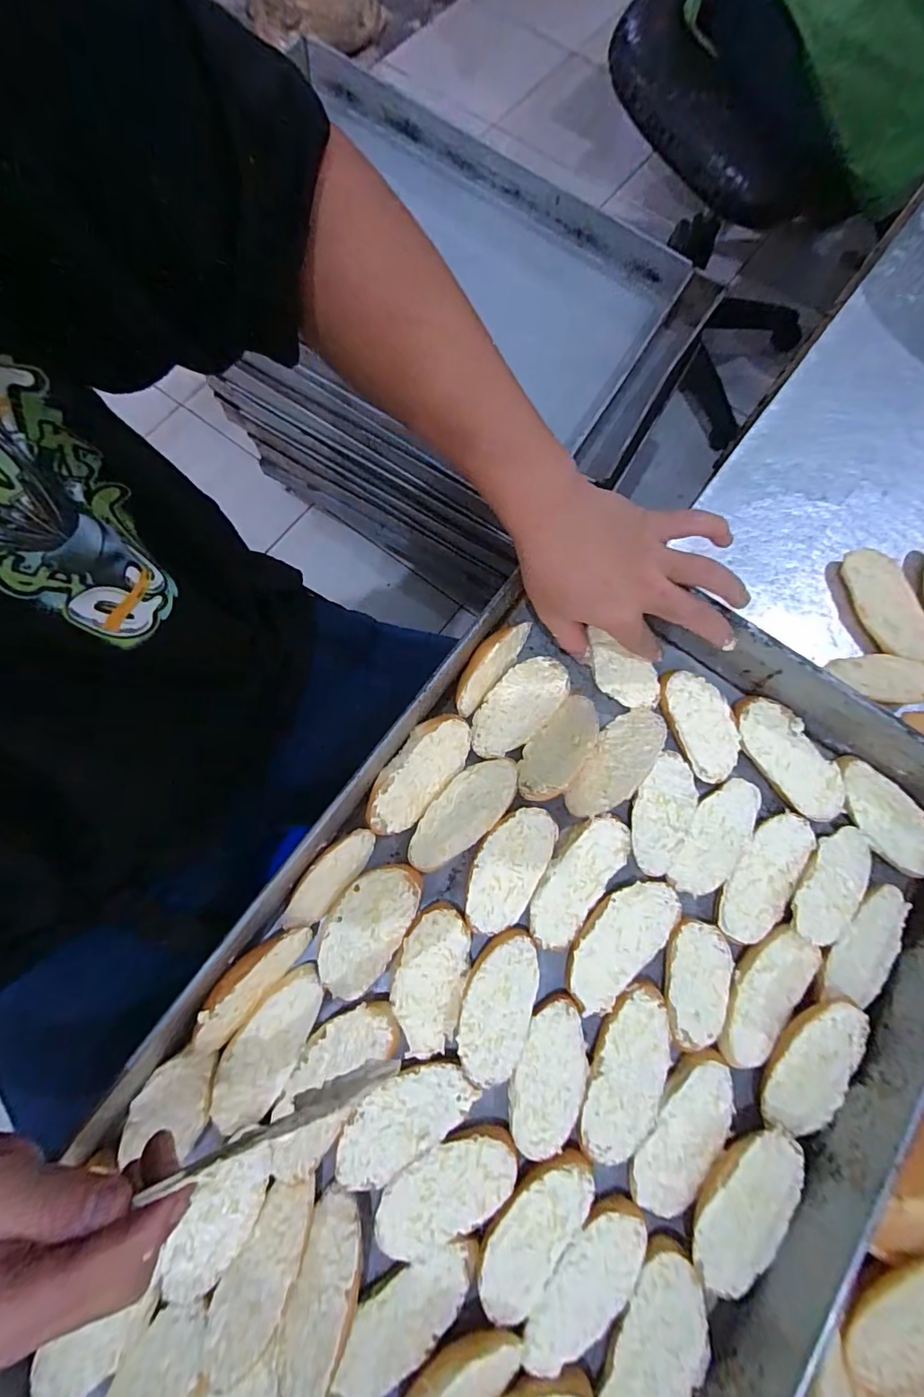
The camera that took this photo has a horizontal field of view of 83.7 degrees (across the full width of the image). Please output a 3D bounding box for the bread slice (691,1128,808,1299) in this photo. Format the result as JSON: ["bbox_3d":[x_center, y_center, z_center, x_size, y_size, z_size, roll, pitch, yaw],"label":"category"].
[{"bbox_3d":[0.168,0.299,0.302,0.045,0.013,0.089,41,77,12],"label":"bread slice"}]

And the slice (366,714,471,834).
[{"bbox_3d":[-0.030,0.052,0.360,0.042,0.009,0.095,43,80,-27],"label":"slice"}]

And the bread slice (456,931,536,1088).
[{"bbox_3d":[0.023,0.193,0.328,0.043,0.011,0.086,17,74,6],"label":"bread slice"}]

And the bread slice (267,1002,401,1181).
[{"bbox_3d":[-0.082,0.233,0.313,0.044,0.011,0.103,35,76,10],"label":"bread slice"}]

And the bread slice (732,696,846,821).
[{"bbox_3d":[0.238,0.042,0.376,0.044,0.008,0.098,-38,76,-10],"label":"bread slice"}]

